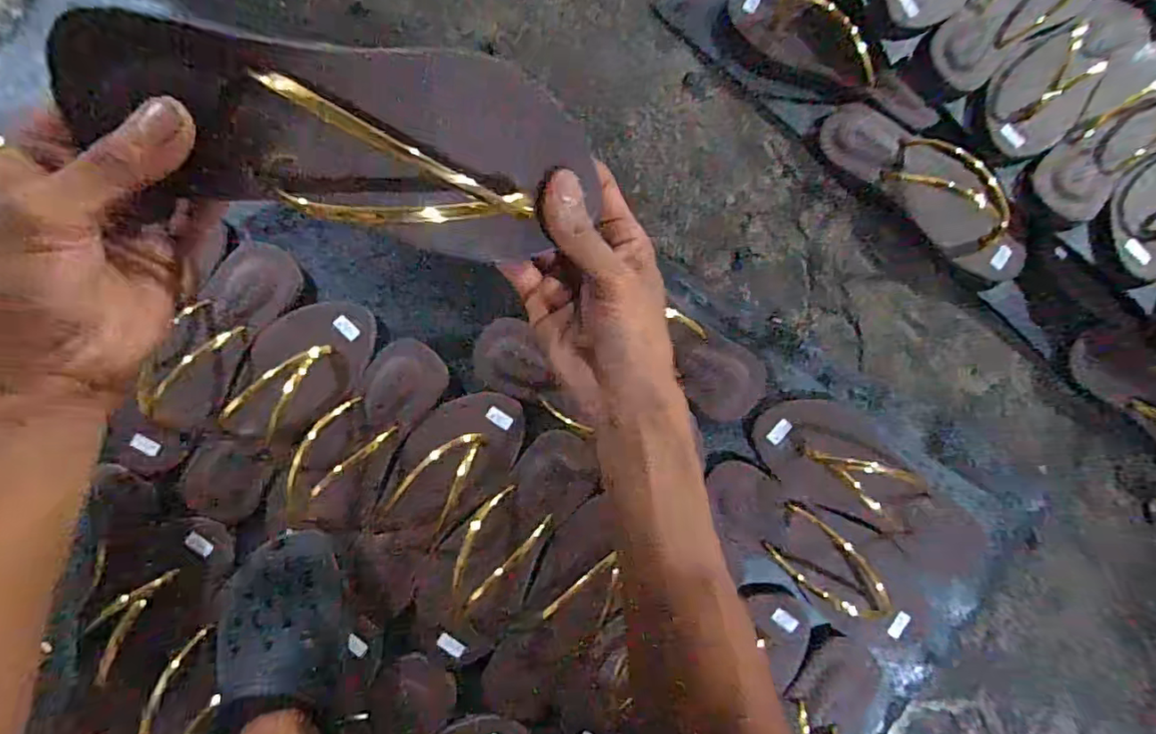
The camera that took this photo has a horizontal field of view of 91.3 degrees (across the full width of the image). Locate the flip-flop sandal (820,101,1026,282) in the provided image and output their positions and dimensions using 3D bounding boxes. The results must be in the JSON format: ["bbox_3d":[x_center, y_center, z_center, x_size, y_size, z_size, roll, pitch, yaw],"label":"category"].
[{"bbox_3d":[0.355,-0.181,0.555,0.236,0.035,0.092,45,85,1],"label":"flip-flop sandal"}]

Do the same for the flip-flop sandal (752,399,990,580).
[{"bbox_3d":[0.284,0.109,0.535,0.247,0.039,0.103,28,85,0],"label":"flip-flop sandal"}]

